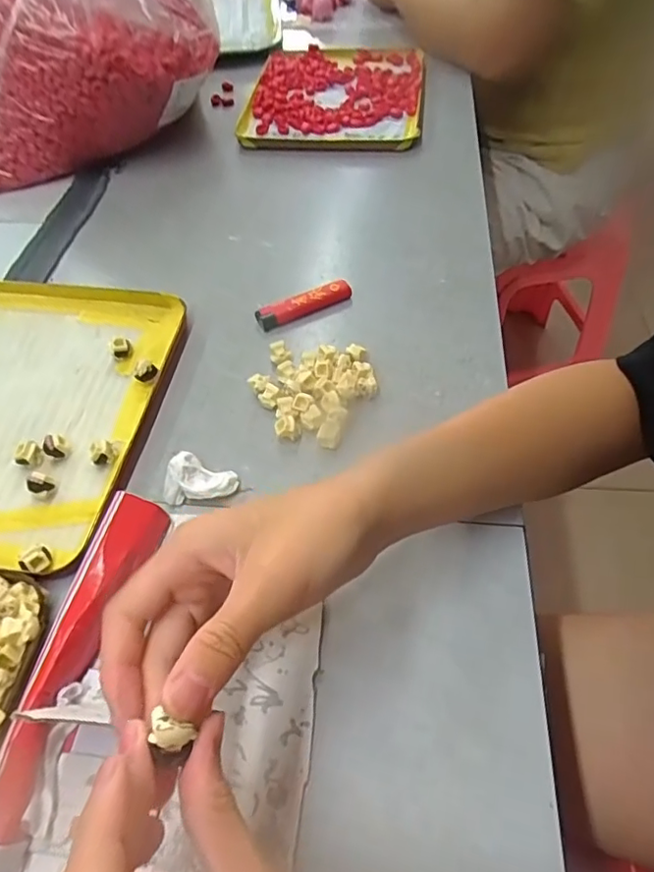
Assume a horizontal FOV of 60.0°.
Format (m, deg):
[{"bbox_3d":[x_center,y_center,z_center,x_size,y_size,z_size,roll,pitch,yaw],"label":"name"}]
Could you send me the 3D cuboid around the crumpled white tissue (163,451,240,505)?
[{"bbox_3d":[-0.078,0.027,0.351,0.043,0.023,0.025,3,53,3],"label":"crumpled white tissue"}]

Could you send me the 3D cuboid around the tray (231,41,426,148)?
[{"bbox_3d":[0.012,-0.411,0.681,0.200,0.022,0.242,5,53,5],"label":"tray"}]

